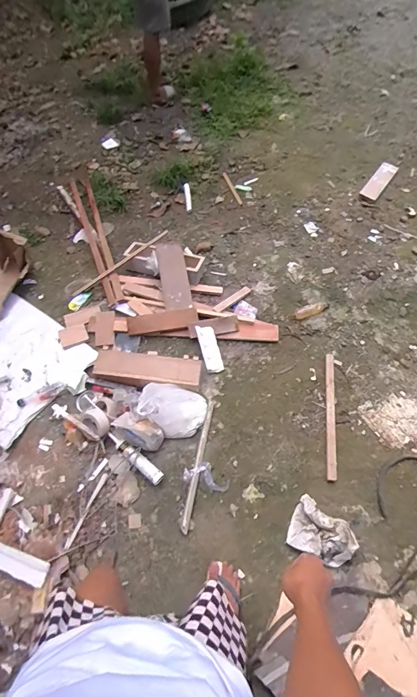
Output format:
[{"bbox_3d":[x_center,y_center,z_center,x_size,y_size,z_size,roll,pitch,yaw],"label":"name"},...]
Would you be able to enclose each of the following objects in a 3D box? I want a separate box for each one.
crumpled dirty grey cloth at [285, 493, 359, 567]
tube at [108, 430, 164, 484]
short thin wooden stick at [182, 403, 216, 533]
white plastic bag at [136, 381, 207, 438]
[{"bbox_3d":[0.416,0.669,1.303,0.219,0.053,0.179,25,64,15],"label":"crumpled dirty grey cloth"},{"bbox_3d":[-0.289,0.422,1.398,0.273,0.053,0.053,33,70,24],"label":"tube"},{"bbox_3d":[-0.037,0.438,1.409,0.027,0.017,0.515,10,61,7],"label":"short thin wooden stick"},{"bbox_3d":[-0.145,0.219,1.399,0.225,0.245,0.207,12,63,16],"label":"white plastic bag"}]

